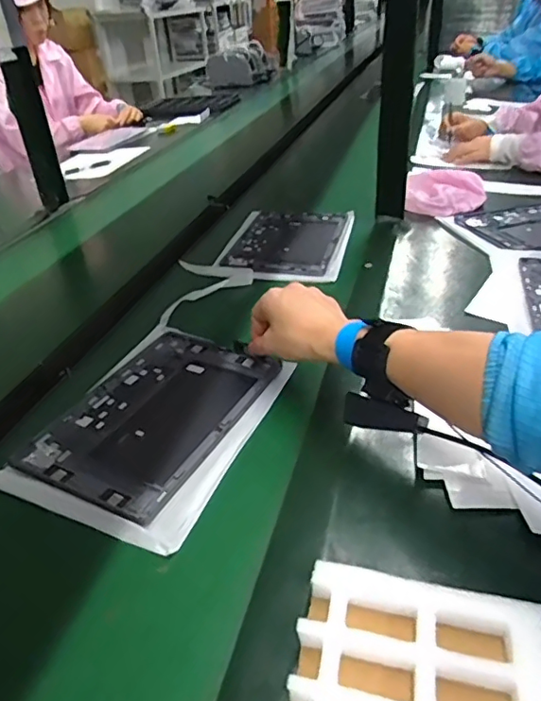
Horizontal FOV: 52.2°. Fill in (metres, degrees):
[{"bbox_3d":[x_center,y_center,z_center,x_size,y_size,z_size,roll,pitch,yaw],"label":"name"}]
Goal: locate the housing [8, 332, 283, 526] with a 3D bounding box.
[{"bbox_3d":[-0.118,0.061,0.575,0.172,0.012,0.248,17,40,24],"label":"housing"}]

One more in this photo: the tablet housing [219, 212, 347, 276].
[{"bbox_3d":[0.031,-0.193,0.945,0.167,0.006,0.257,6,34,14],"label":"tablet housing"}]

